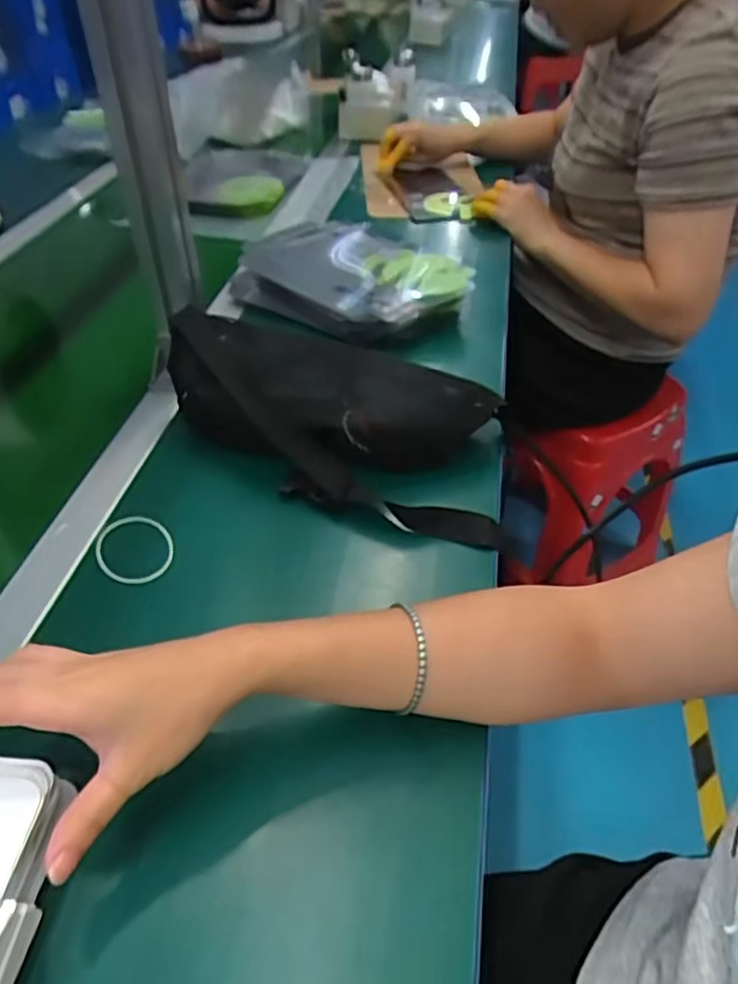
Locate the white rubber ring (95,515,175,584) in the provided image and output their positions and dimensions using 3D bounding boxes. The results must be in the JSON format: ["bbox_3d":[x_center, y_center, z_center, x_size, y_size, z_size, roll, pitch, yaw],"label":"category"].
[{"bbox_3d":[-0.172,0.041,0.485,0.054,0.004,0.061,-15,54,-16],"label":"white rubber ring"}]

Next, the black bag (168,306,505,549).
[{"bbox_3d":[-0.024,-0.074,0.553,0.285,0.098,0.149,13,44,15],"label":"black bag"}]

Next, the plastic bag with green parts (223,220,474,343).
[{"bbox_3d":[-0.022,-0.249,0.761,0.247,0.048,0.199,23,47,24],"label":"plastic bag with green parts"}]

